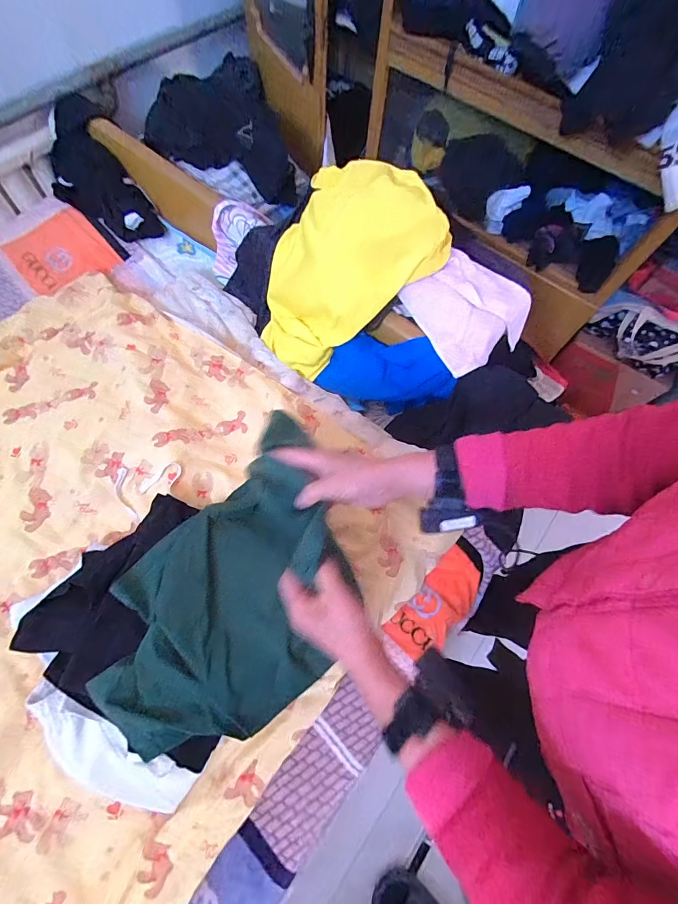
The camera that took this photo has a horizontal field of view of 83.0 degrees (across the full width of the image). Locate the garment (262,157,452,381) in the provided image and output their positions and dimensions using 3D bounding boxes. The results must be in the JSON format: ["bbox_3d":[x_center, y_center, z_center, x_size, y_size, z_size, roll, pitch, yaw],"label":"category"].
[{"bbox_3d":[0.007,-0.376,0.789,0.349,0.241,0.245,-31,72,-14],"label":"garment"}]

